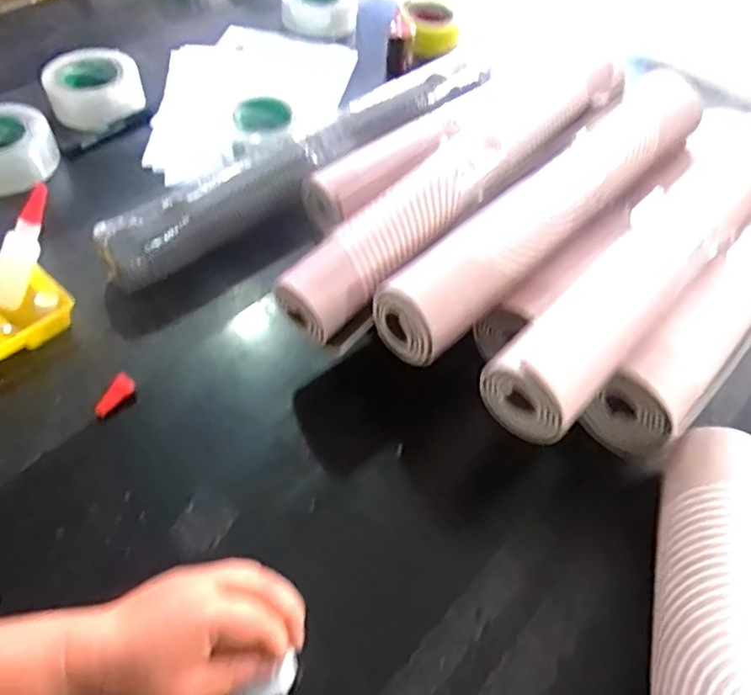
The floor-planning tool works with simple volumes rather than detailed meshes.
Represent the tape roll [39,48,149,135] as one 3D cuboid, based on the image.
[{"bbox_3d":[-0.393,-0.363,0.896,0.129,0.056,0.124,-28,61,-22],"label":"tape roll"}]

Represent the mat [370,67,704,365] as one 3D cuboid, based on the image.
[{"bbox_3d":[0.192,-0.151,0.650,0.074,0.065,0.487,40,61,23],"label":"mat"}]

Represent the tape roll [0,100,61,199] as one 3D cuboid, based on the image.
[{"bbox_3d":[-0.479,-0.252,0.814,0.127,0.056,0.121,2,54,-3],"label":"tape roll"}]

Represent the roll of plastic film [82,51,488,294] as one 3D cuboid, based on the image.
[{"bbox_3d":[-0.070,-0.240,0.799,0.581,0.085,0.073,-36,64,-26],"label":"roll of plastic film"}]

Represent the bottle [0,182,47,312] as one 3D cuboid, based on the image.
[{"bbox_3d":[-0.368,-0.104,0.662,0.026,0.137,0.030,34,17,19],"label":"bottle"}]

